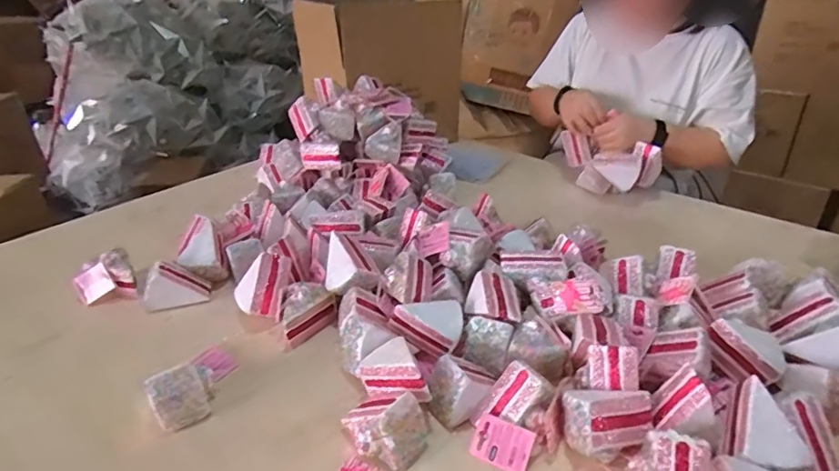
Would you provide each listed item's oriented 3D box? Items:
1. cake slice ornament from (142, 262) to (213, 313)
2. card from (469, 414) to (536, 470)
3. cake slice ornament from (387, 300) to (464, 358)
[{"bbox_3d":[-0.382,0.075,0.800,0.096,0.062,0.045,-15,32,-21],"label":"cake slice ornament"},{"bbox_3d":[0.090,0.226,0.555,0.061,0.005,0.048,16,63,28],"label":"card"},{"bbox_3d":[0.014,0.116,0.680,0.090,0.048,0.067,29,43,15],"label":"cake slice ornament"}]

